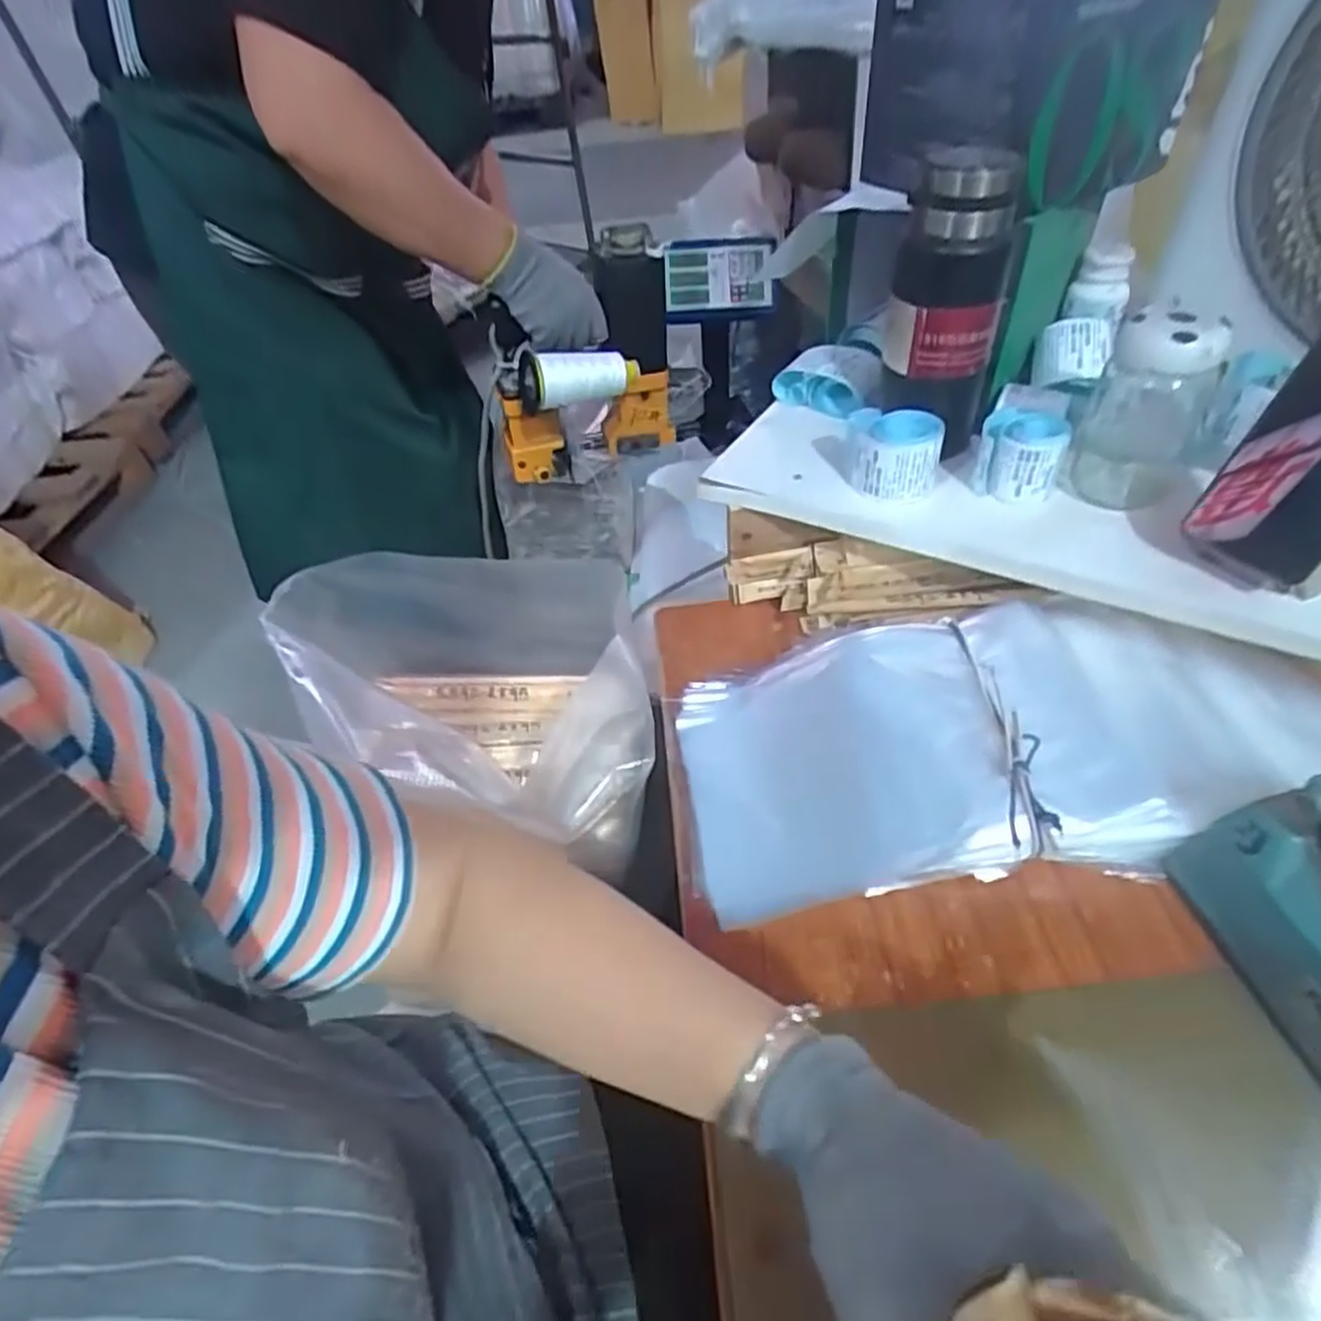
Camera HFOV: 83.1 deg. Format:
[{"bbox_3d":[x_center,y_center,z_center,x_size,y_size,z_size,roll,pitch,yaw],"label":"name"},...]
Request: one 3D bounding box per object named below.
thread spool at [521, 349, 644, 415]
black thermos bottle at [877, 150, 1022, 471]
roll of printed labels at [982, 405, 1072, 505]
[{"bbox_3d":[-0.083,-0.297,0.785,0.130,0.065,0.062,-14,46,-8],"label":"thread spool"},{"bbox_3d":[0.218,-0.265,0.580,0.082,0.210,0.068,7,47,13],"label":"black thermos bottle"},{"bbox_3d":[0.282,-0.160,0.585,0.059,0.056,0.062,-3,46,3],"label":"roll of printed labels"}]

